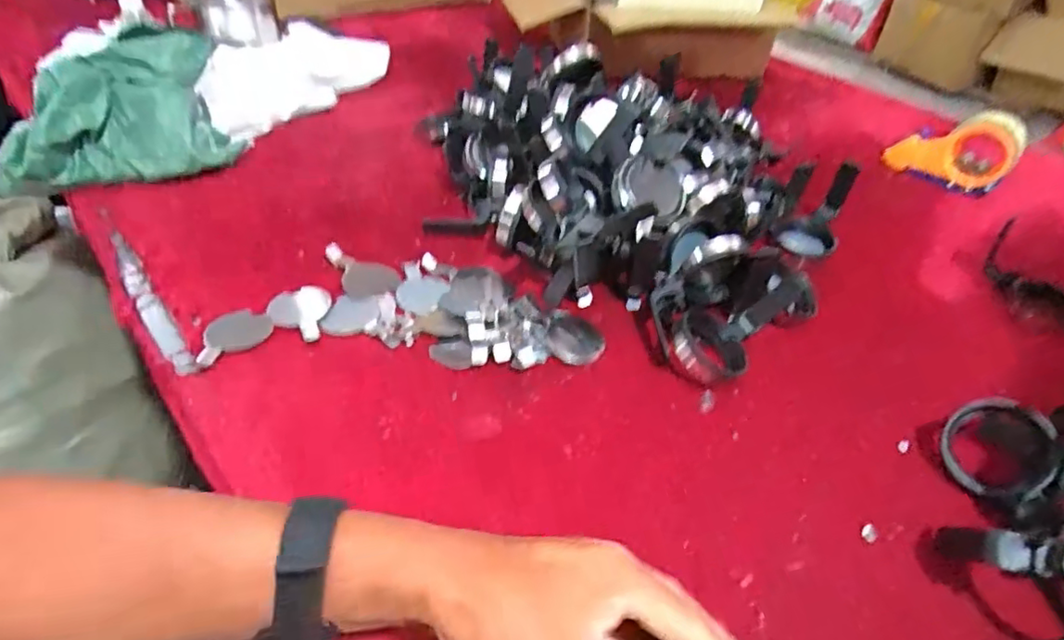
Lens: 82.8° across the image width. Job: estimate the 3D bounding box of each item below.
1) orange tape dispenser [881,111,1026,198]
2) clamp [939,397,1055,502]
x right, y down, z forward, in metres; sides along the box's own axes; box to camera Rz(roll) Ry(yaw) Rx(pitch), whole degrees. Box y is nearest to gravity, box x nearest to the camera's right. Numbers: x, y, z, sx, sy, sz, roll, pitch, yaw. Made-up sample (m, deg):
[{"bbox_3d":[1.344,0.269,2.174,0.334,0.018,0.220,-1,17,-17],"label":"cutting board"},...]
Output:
[{"bbox_3d":[0.623,-0.258,0.889,0.159,0.096,0.087,29,47,24],"label":"orange tape dispenser"},{"bbox_3d":[0.367,0.101,0.476,0.071,0.076,0.011,26,4,41],"label":"clamp"}]

